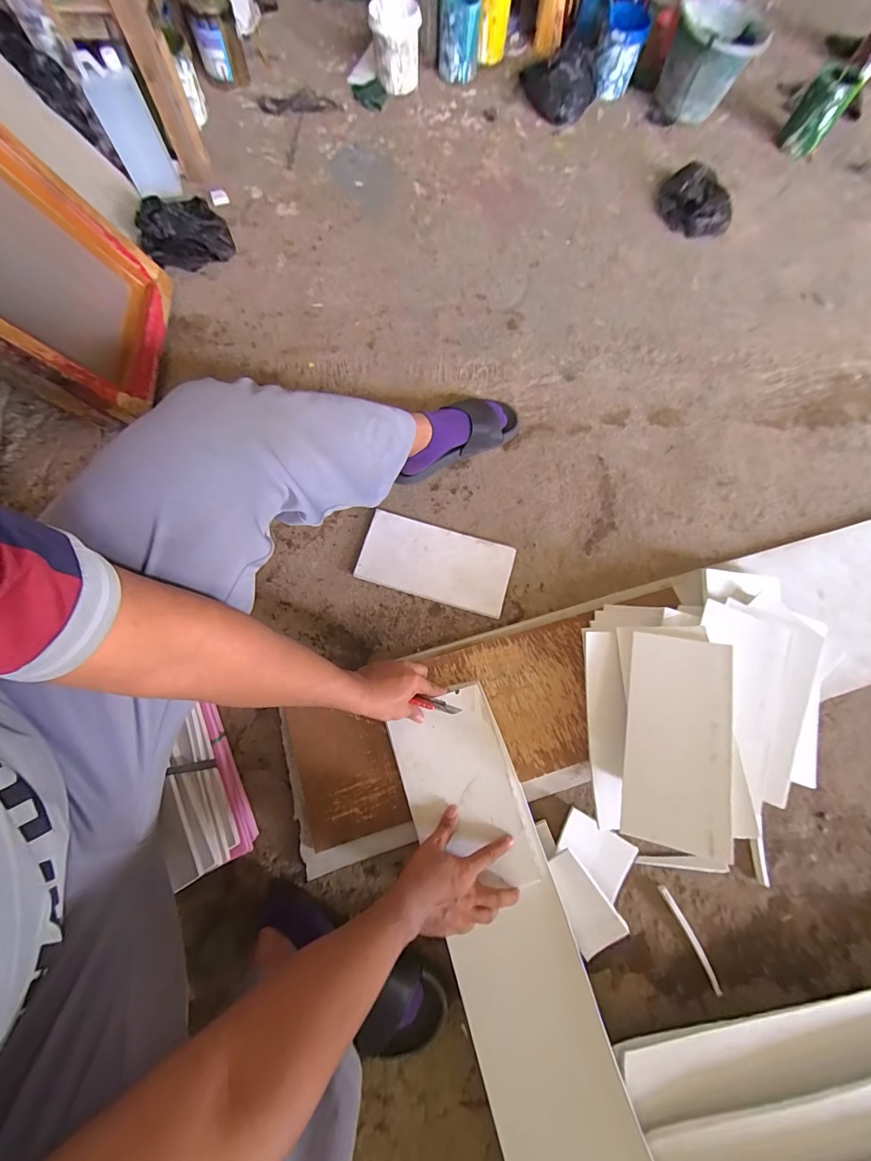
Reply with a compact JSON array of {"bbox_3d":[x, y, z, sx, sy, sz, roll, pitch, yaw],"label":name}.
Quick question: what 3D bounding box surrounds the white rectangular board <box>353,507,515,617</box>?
[{"bbox_3d":[0.000,-0.032,0.751,0.272,0.023,0.134,16,75,3],"label":"white rectangular board"}]

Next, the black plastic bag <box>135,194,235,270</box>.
[{"bbox_3d":[-0.561,-0.776,0.904,0.182,0.096,0.143,-25,77,-8],"label":"black plastic bag"}]

